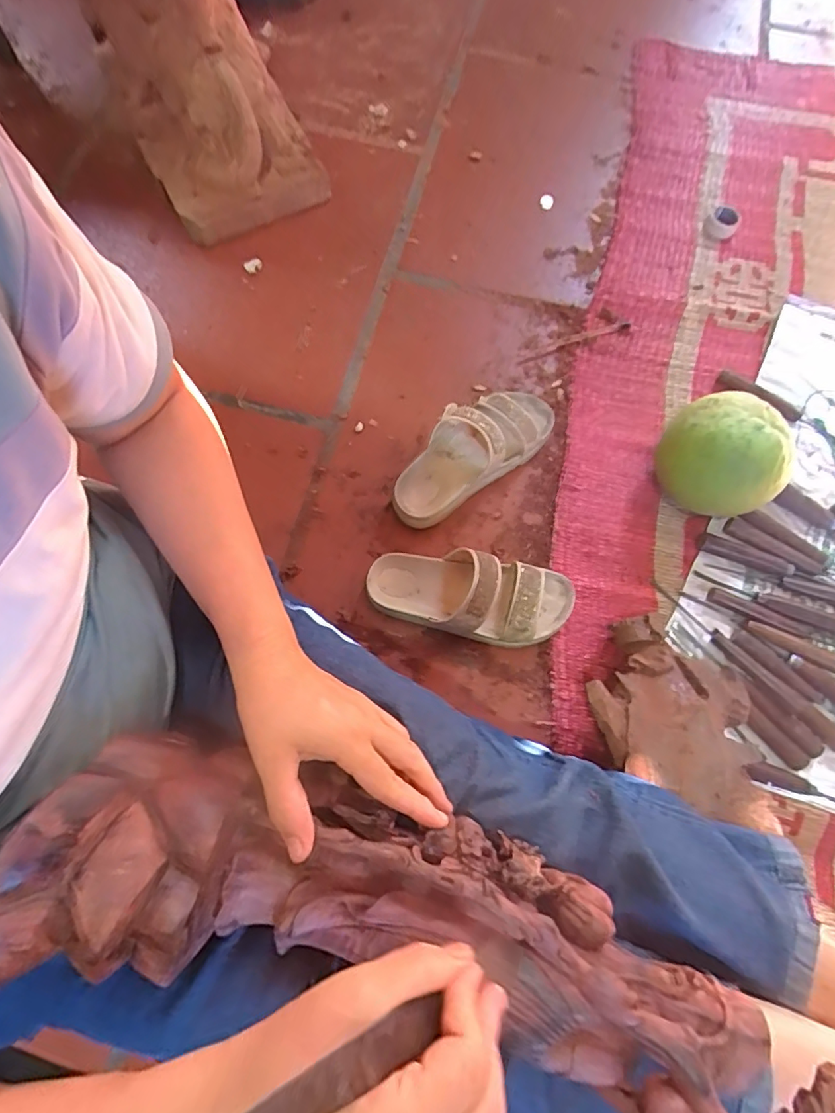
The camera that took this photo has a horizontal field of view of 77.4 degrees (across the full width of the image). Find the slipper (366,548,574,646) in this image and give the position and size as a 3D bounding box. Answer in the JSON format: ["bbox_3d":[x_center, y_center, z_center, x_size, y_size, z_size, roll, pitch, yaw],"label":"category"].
[{"bbox_3d":[0.057,0.041,0.571,0.220,0.072,0.085,7,71,3],"label":"slipper"}]

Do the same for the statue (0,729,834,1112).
[{"bbox_3d":[-0.002,0.211,0.287,0.411,0.092,0.115,20,72,-1],"label":"statue"}]

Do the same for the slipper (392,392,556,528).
[{"bbox_3d":[0.062,-0.131,0.623,0.225,0.080,0.088,-36,74,-11],"label":"slipper"}]

